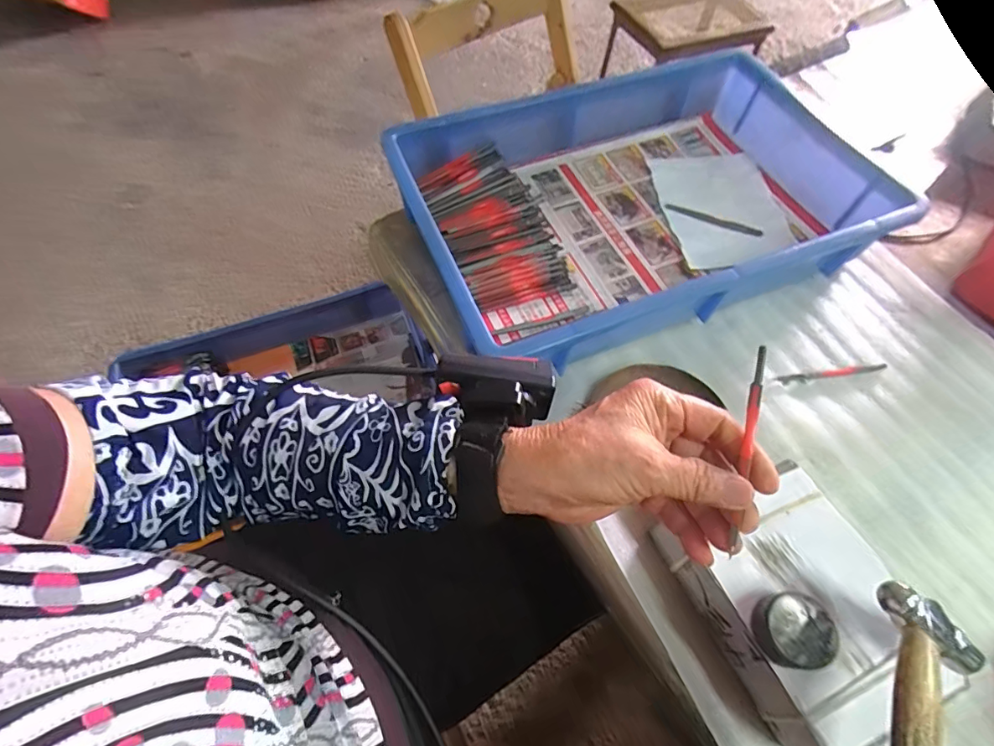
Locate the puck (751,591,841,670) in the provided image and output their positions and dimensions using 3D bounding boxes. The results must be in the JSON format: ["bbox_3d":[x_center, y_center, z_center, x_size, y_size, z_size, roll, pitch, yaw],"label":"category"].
[{"bbox_3d":[0.167,0.145,0.274,0.034,0.026,0.036,1,61,-1],"label":"puck"}]

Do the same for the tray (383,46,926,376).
[{"bbox_3d":[0.137,-0.168,0.476,0.426,0.076,0.273,-20,63,-12],"label":"tray"}]

